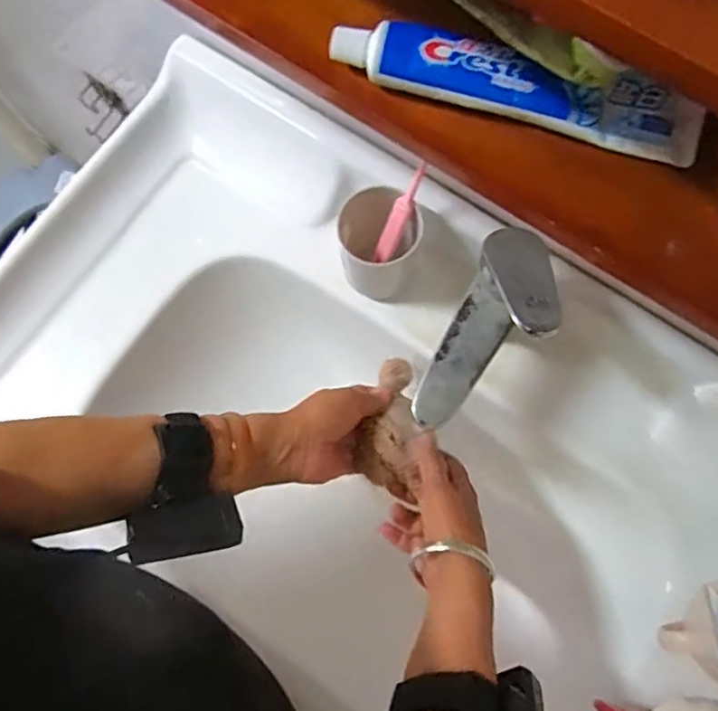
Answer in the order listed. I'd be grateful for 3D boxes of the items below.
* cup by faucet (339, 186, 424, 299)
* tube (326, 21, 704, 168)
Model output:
[{"bbox_3d":[0.014,-0.101,0.564,0.064,0.096,0.063,0,75,1],"label":"cup by faucet"},{"bbox_3d":[0.075,-0.129,0.297,0.178,0.026,0.034,15,76,6],"label":"tube"}]

